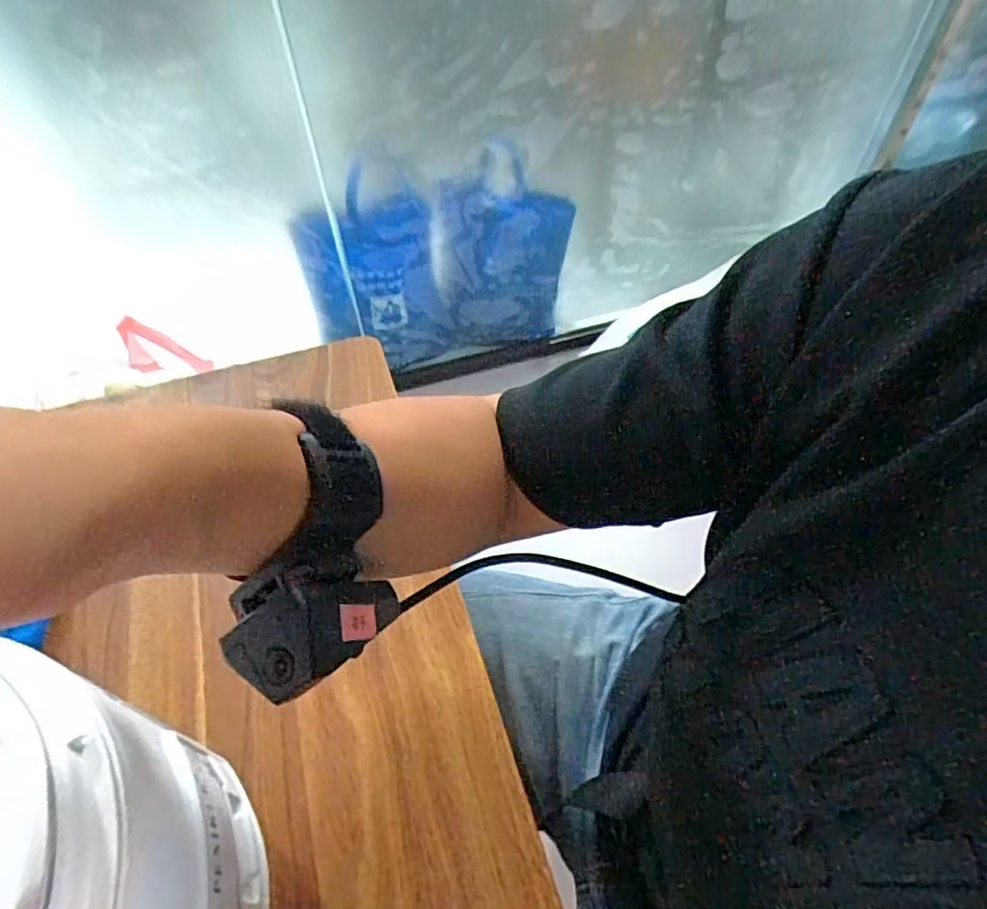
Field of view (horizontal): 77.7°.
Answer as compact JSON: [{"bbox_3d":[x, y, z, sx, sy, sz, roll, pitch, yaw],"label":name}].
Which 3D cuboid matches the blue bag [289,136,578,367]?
[{"bbox_3d":[-0.108,-0.395,1.314,0.560,0.449,0.051,-13,55,-6],"label":"blue bag"}]

